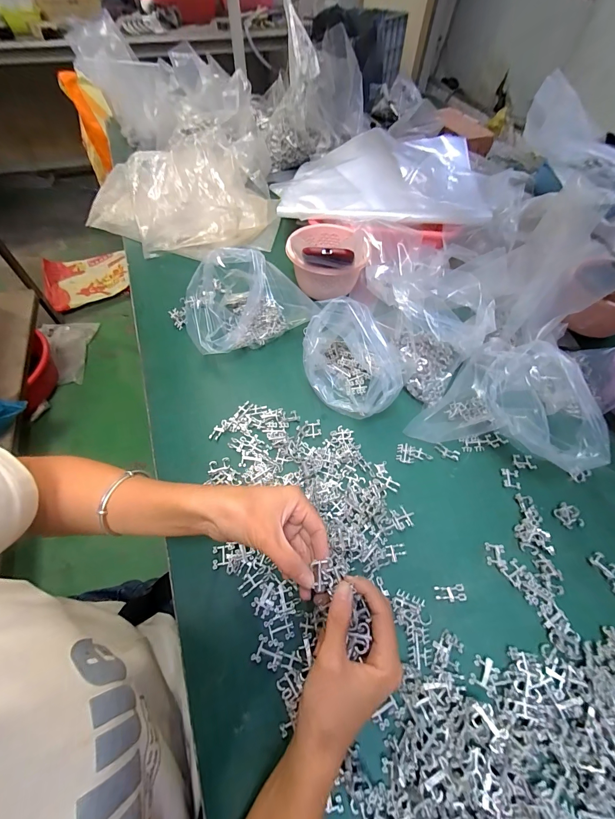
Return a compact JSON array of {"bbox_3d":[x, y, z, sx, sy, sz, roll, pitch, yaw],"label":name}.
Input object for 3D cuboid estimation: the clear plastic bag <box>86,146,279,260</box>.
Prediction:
[{"bbox_3d":[-0.294,-0.482,0.742,0.443,0.113,0.319,-1,57,-2],"label":"clear plastic bag"}]

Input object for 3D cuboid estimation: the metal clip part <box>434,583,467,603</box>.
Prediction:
[{"bbox_3d":[0.157,0.202,0.364,0.032,0.005,0.016,-4,58,-5],"label":"metal clip part"}]

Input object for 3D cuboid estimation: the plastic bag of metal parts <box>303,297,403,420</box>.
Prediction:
[{"bbox_3d":[0.060,-0.063,0.465,0.102,0.116,0.144,-31,64,-21],"label":"plastic bag of metal parts"}]

